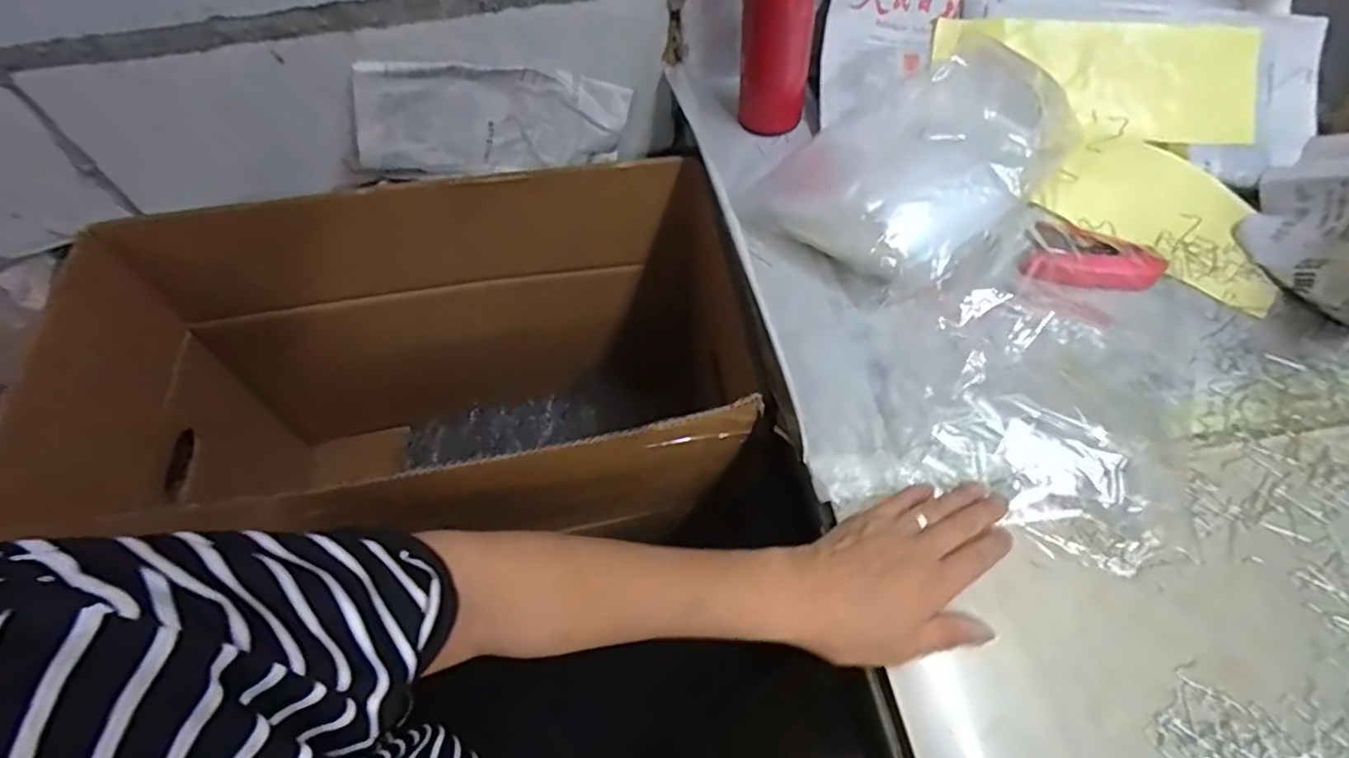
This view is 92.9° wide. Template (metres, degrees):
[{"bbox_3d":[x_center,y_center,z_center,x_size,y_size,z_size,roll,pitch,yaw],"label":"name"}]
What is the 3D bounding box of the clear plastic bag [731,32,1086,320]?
[{"bbox_3d":[0.219,-0.191,0.560,0.285,0.066,0.202,-38,63,-21],"label":"clear plastic bag"}]

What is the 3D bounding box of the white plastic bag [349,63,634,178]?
[{"bbox_3d":[-0.181,-0.261,0.660,0.259,0.118,0.032,-10,55,-25],"label":"white plastic bag"}]

